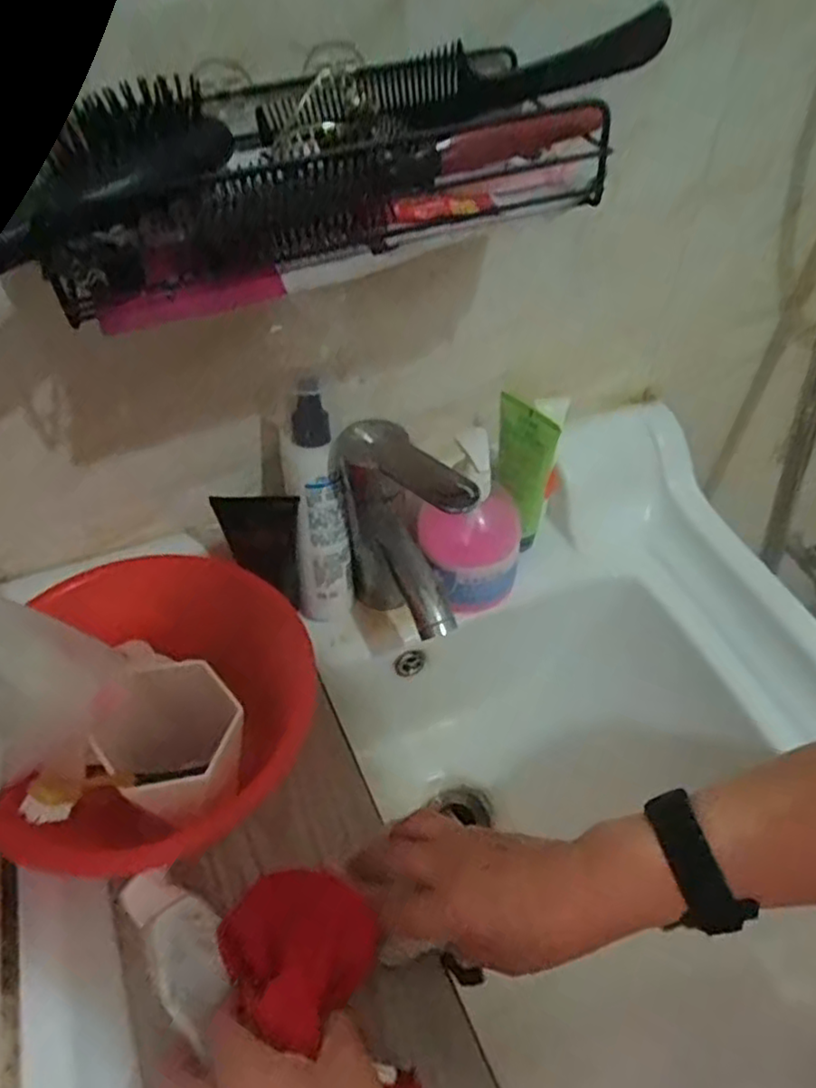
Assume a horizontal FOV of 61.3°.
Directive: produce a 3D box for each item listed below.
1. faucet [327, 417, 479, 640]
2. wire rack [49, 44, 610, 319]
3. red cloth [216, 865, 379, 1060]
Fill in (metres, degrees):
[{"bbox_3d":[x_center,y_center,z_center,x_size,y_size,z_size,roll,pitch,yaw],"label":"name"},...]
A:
[{"bbox_3d":[0.000,0.008,0.506,0.050,0.169,0.135,-29,55,-20],"label":"faucet"},{"bbox_3d":[-0.040,-0.179,0.336,0.270,0.057,0.099,-17,52,-11],"label":"wire rack"},{"bbox_3d":[-0.058,0.211,0.362,0.073,0.014,0.076,29,39,22],"label":"red cloth"}]

